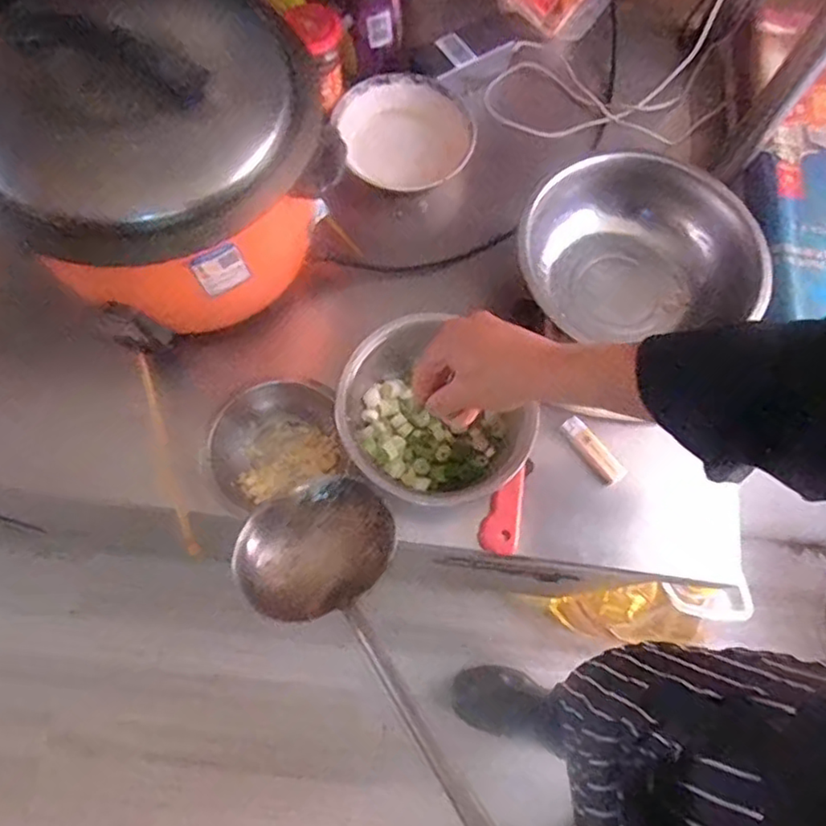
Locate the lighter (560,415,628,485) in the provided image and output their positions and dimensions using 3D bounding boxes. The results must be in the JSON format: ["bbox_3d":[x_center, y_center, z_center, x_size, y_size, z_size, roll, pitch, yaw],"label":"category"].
[{"bbox_3d":[0.191,0.040,0.683,0.028,0.016,0.082,-41,88,-16],"label":"lighter"}]

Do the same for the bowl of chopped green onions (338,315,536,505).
[{"bbox_3d":[0.020,0.002,0.637,0.183,0.079,0.171,1,68,-2],"label":"bowl of chopped green onions"}]

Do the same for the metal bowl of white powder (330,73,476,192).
[{"bbox_3d":[-0.007,-0.333,0.763,0.147,0.048,0.135,-16,105,-2],"label":"metal bowl of white powder"}]

